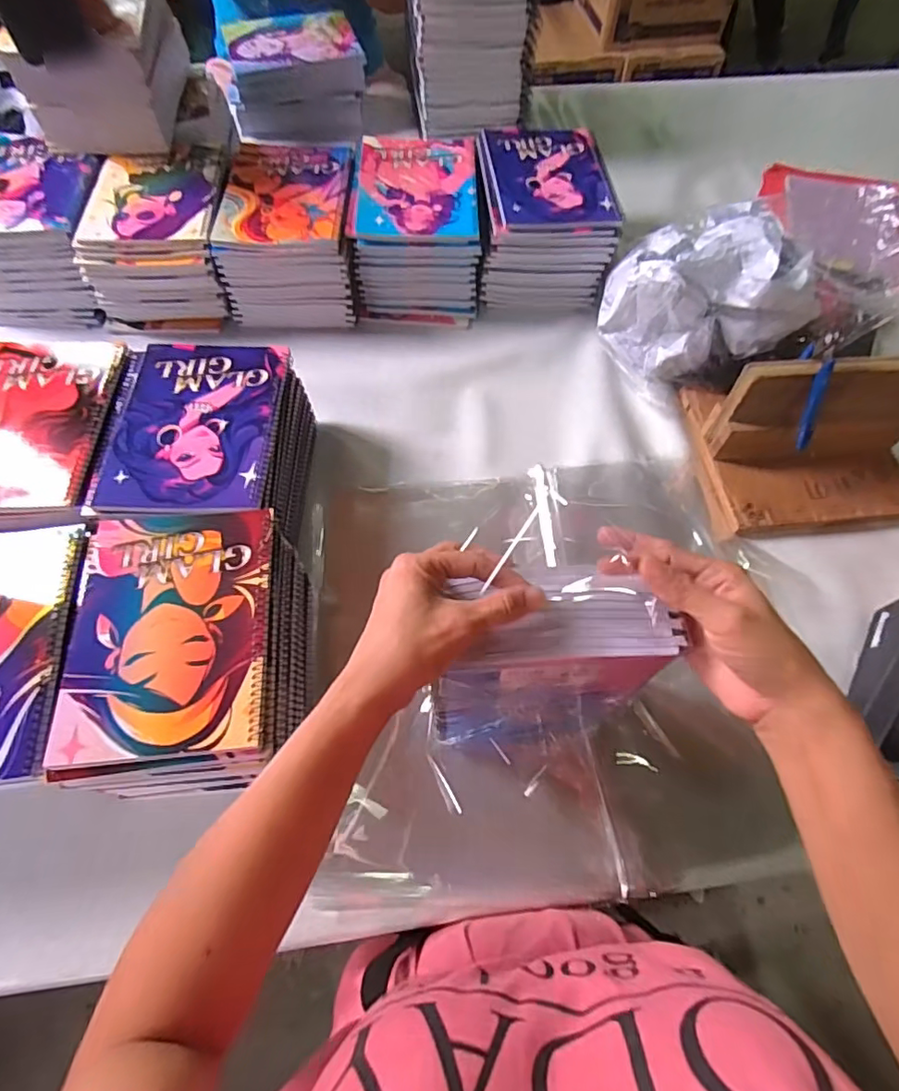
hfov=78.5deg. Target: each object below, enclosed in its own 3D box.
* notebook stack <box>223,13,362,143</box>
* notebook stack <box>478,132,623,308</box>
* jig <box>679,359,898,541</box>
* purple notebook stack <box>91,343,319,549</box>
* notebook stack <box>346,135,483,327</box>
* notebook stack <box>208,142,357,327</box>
[{"bbox_3d":[-0.247,-0.741,0.888,0.204,0.119,0.132,-12,64,-7],"label":"notebook stack"},{"bbox_3d":[0.122,-0.439,0.749,0.166,0.127,0.213,-3,65,-1],"label":"notebook stack"},{"bbox_3d":[0.398,-0.123,0.593,0.217,0.132,0.193,-3,65,-1],"label":"jig"},{"bbox_3d":[-0.243,-0.097,0.572,0.165,0.100,0.205,1,63,0],"label":"purple notebook stack"},{"bbox_3d":[-0.038,-0.421,0.747,0.167,0.129,0.219,2,65,1],"label":"notebook stack"},{"bbox_3d":[-0.202,-0.413,0.730,0.158,0.118,0.205,-1,65,0],"label":"notebook stack"}]

